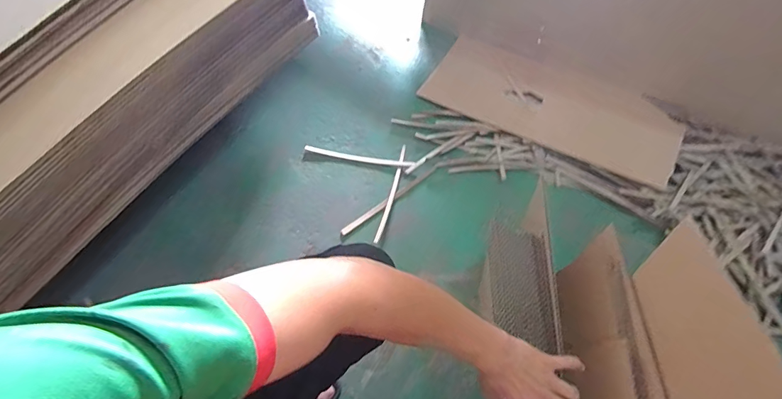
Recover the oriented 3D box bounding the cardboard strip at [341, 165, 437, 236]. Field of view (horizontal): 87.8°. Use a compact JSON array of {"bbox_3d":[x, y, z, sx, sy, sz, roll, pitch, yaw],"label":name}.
[{"bbox_3d":[0.001,-0.002,0.975,0.288,0.012,0.017,-35,69,-18],"label":"cardboard strip"}]

